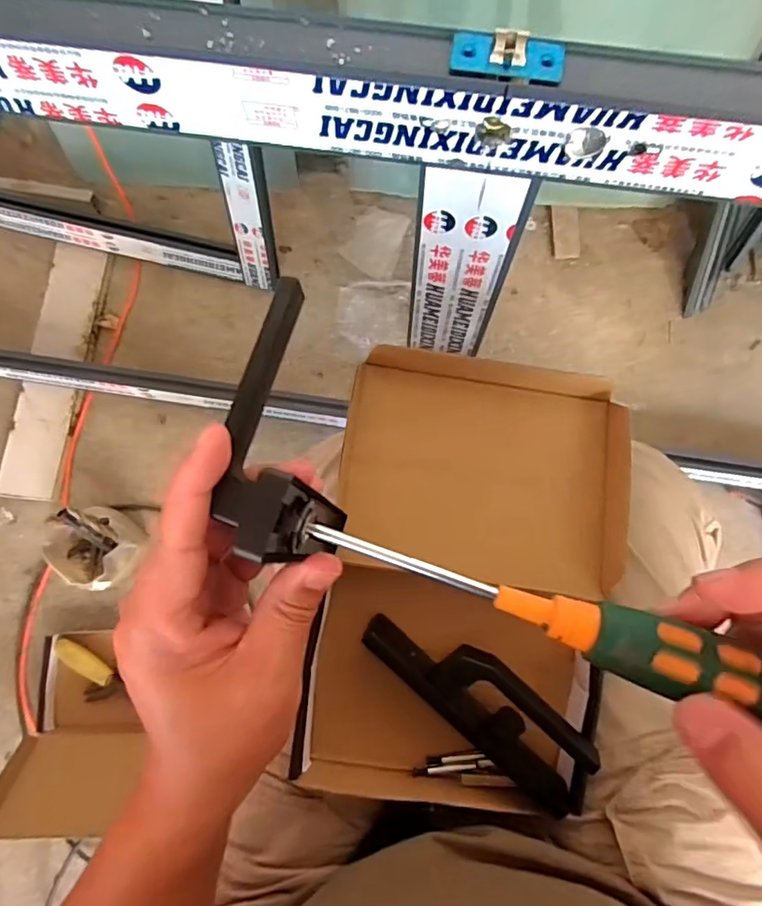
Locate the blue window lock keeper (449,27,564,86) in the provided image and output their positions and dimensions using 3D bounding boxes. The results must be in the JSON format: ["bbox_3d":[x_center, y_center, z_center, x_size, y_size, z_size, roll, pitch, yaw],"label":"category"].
[{"bbox_3d":[0.066,-0.206,0.279,0.057,0.013,0.023,8,77,4],"label":"blue window lock keeper"}]

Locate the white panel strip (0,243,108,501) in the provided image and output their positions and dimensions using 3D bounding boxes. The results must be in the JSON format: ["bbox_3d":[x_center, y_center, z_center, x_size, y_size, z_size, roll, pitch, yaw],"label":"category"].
[{"bbox_3d":[-0.591,-0.156,0.984,0.100,0.021,0.472,5,77,3],"label":"white panel strip"}]

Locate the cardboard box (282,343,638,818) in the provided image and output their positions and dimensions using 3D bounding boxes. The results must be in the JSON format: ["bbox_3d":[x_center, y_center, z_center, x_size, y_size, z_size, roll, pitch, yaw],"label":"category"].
[{"bbox_3d":[0.061,0.091,0.392,0.194,0.075,0.304,8,77,4],"label":"cardboard box"}]

